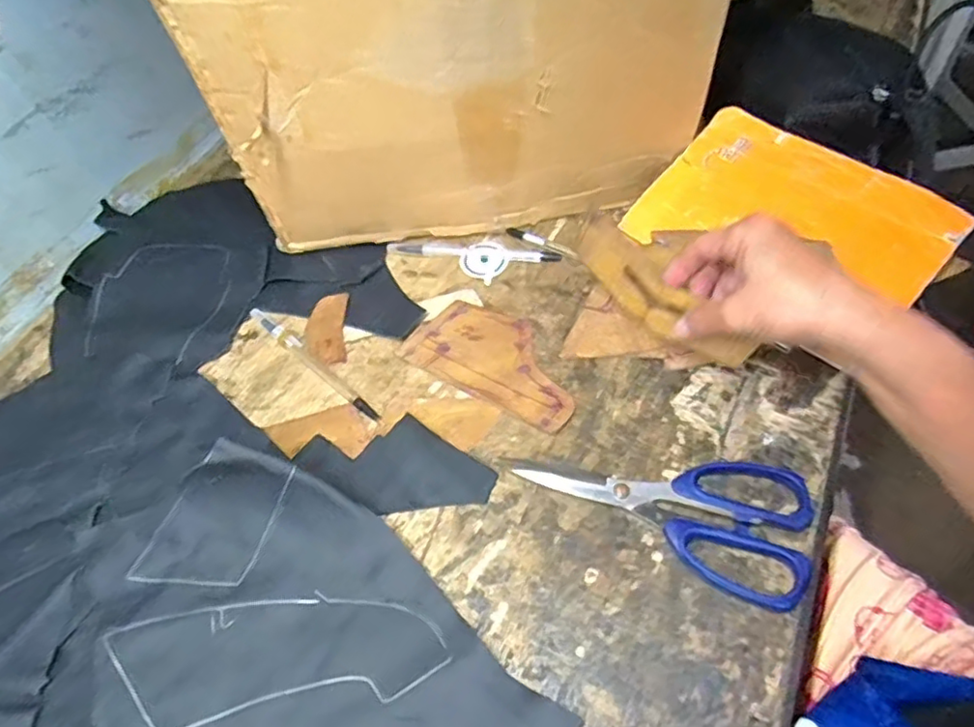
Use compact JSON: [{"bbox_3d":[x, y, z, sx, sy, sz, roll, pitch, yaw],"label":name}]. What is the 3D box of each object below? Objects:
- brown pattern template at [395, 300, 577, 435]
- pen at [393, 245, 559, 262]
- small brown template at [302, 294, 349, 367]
[{"bbox_3d":[0.008,-0.006,0.467,0.138,0.004,0.073,27,61,21],"label":"brown pattern template"},{"bbox_3d":[-0.012,-0.094,0.528,0.146,0.006,0.012,6,56,8],"label":"pen"},{"bbox_3d":[-0.128,-0.027,0.496,0.033,0.005,0.067,-7,55,0],"label":"small brown template"}]

